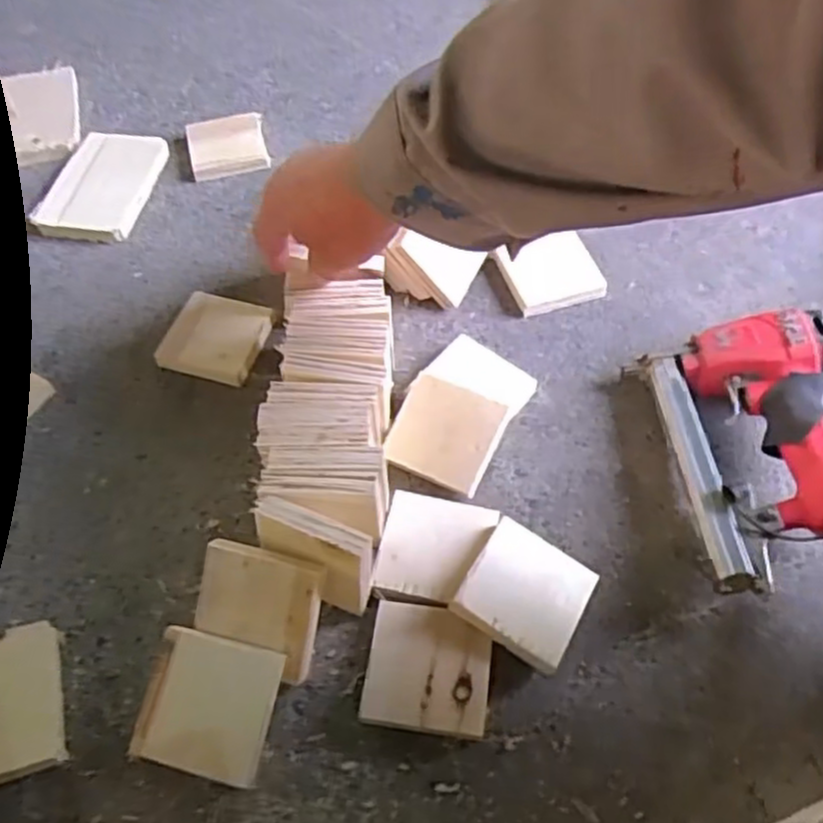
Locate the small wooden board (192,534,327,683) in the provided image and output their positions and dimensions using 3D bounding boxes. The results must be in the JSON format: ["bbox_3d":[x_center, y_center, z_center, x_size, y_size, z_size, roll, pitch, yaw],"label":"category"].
[{"bbox_3d":[-0.094,0.120,0.456,0.075,0.011,0.069,15,97,11],"label":"small wooden board"}]

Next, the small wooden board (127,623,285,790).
[{"bbox_3d":[-0.121,0.174,0.442,0.076,0.011,0.075,12,69,6],"label":"small wooden board"}]

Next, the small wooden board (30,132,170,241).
[{"bbox_3d":[-0.295,-0.215,0.704,0.099,0.023,0.130,11,60,9],"label":"small wooden board"}]

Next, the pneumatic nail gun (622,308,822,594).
[{"bbox_3d":[0.248,0.043,0.500,0.135,0.062,0.240,-8,59,-3],"label":"pneumatic nail gun"}]

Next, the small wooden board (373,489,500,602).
[{"bbox_3d":[0.016,0.090,0.495,0.070,0.004,0.071,12,59,7],"label":"small wooden board"}]

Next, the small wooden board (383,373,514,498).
[{"bbox_3d":[0.024,0.014,0.536,0.079,0.008,0.071,23,78,22],"label":"small wooden board"}]

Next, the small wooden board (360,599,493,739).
[{"bbox_3d":[0.011,0.159,0.459,0.074,0.016,0.072,7,59,7],"label":"small wooden board"}]

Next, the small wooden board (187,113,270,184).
[{"bbox_3d":[-0.183,-0.264,0.736,0.075,0.020,0.074,-13,59,-5],"label":"small wooden board"}]

